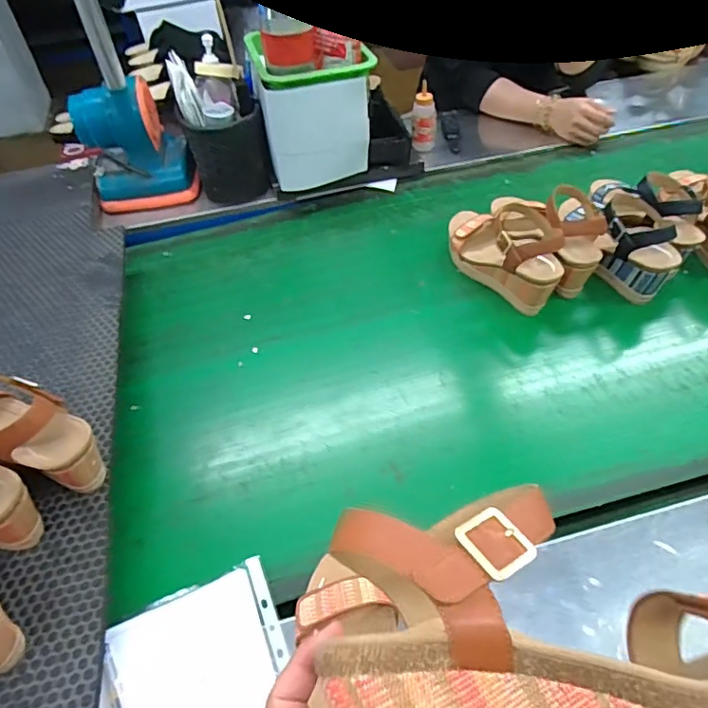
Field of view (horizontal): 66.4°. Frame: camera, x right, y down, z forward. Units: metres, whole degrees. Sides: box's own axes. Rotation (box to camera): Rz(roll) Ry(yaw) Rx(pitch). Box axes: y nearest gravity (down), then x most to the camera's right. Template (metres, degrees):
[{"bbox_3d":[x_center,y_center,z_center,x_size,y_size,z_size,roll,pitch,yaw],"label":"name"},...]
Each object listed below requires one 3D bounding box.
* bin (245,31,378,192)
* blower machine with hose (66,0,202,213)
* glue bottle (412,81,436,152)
[{"bbox_3d":[-0.074,-0.452,1.014,0.196,0.208,0.153,-15,49,-9],"label":"bin"},{"bbox_3d":[-0.435,-0.494,0.973,0.198,0.470,0.177,-21,50,-14],"label":"blower machine with hose"},{"bbox_3d":[0.146,-0.486,1.131,0.051,0.119,0.040,4,49,8],"label":"glue bottle"}]

